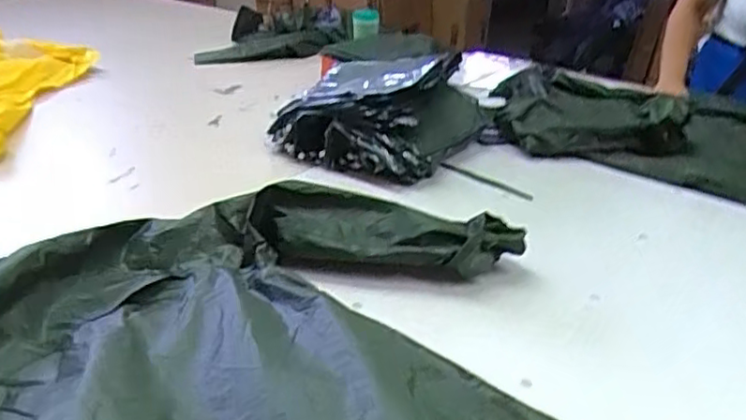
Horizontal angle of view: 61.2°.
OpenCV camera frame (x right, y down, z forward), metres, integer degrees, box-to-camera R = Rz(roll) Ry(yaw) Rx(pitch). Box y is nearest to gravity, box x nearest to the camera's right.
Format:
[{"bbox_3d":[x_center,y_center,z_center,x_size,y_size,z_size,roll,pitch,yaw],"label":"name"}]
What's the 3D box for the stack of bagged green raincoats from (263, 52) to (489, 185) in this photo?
[{"bbox_3d":[0.005,-0.213,1.313,0.328,0.163,0.290,19,32,30],"label":"stack of bagged green raincoats"}]

